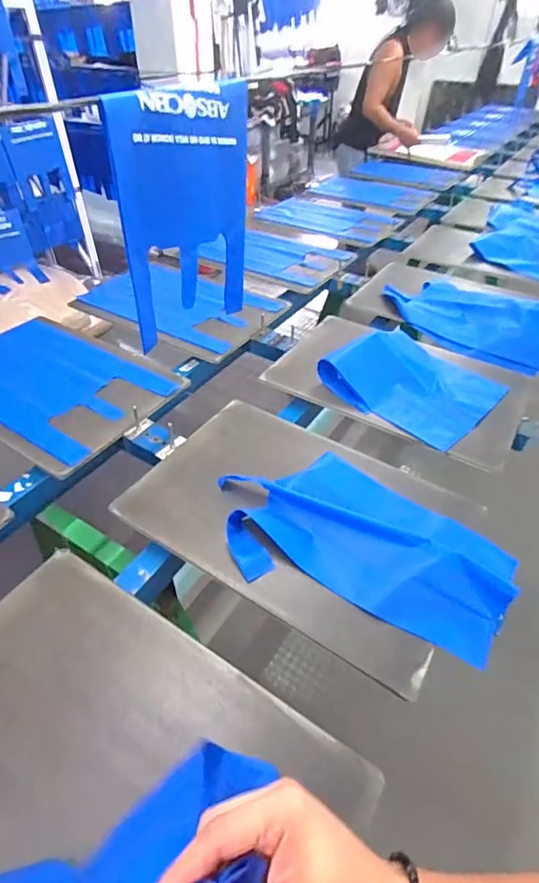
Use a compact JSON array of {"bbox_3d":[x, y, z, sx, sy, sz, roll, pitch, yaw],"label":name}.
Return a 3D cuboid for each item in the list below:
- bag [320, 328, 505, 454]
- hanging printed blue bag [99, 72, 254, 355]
[{"bbox_3d":[0.360,-0.169,1.111,0.323,0.085,0.353,-32,51,-31],"label":"bag"},{"bbox_3d":[-0.141,-0.401,0.831,0.034,0.387,0.331,24,43,23],"label":"hanging printed blue bag"}]

